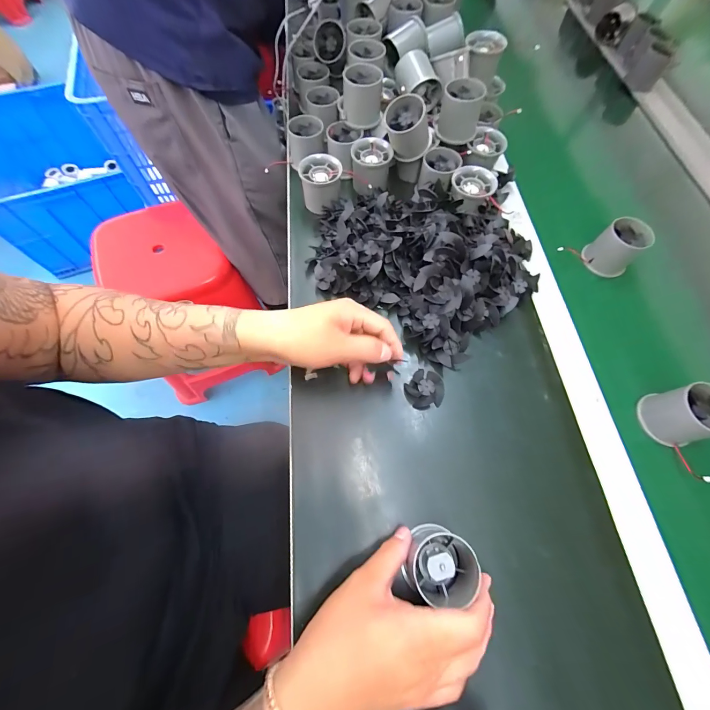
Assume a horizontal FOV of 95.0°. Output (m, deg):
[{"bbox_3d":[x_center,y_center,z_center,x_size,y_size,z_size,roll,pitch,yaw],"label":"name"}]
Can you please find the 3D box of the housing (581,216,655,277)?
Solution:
[{"bbox_3d":[0.337,-0.139,0.418,0.053,0.050,0.053,1,66,-2],"label":"housing"}]

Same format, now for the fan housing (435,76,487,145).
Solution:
[{"bbox_3d":[0.140,-0.321,0.432,0.053,0.058,0.049,17,66,6],"label":"fan housing"}]

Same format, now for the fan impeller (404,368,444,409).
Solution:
[{"bbox_3d":[0.075,0.038,0.349,0.038,0.017,0.040,1,66,-2],"label":"fan impeller"}]

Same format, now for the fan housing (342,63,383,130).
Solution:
[{"bbox_3d":[0.010,-0.358,0.451,0.051,0.062,0.056,3,66,-1],"label":"fan housing"}]

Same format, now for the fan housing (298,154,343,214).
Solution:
[{"bbox_3d":[-0.046,-0.230,0.446,0.053,0.051,0.056,-2,66,-3],"label":"fan housing"}]

